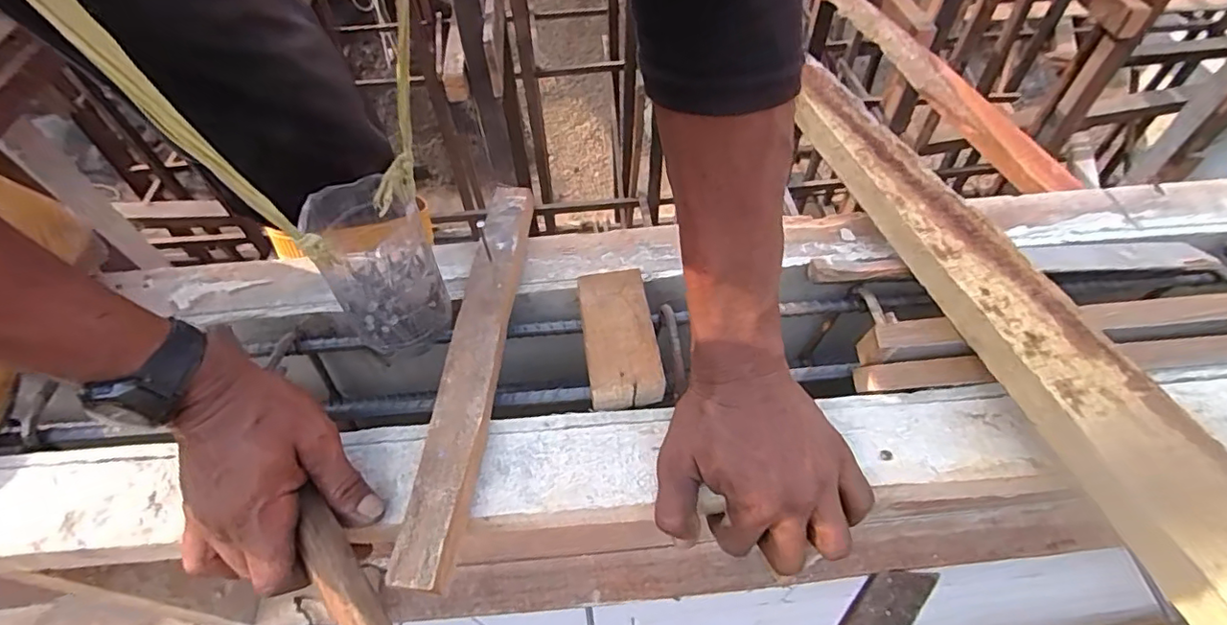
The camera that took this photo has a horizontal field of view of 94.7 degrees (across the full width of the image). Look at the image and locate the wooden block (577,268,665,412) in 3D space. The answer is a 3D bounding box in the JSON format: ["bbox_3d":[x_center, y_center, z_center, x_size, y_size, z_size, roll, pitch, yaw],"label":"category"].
[{"bbox_3d":[0.004,0.016,0.412,0.053,0.020,0.104,-8,53,-4],"label":"wooden block"}]

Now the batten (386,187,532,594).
[{"bbox_3d":[-0.096,0.025,0.398,0.037,0.016,0.306,2,53,4],"label":"batten"}]

